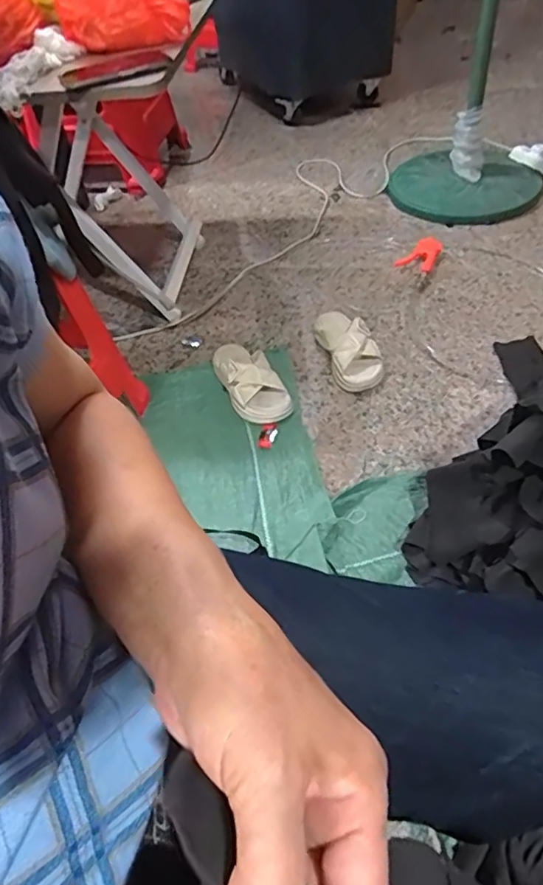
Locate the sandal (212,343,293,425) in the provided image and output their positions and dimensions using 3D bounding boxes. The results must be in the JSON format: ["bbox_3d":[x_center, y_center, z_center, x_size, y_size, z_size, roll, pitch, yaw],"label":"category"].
[{"bbox_3d":[-0.057,-0.135,1.144,0.102,0.072,0.261,-27,51,-16],"label":"sandal"}]

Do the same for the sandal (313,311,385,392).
[{"bbox_3d":[0.153,-0.208,1.186,0.095,0.072,0.226,-17,49,-8],"label":"sandal"}]

